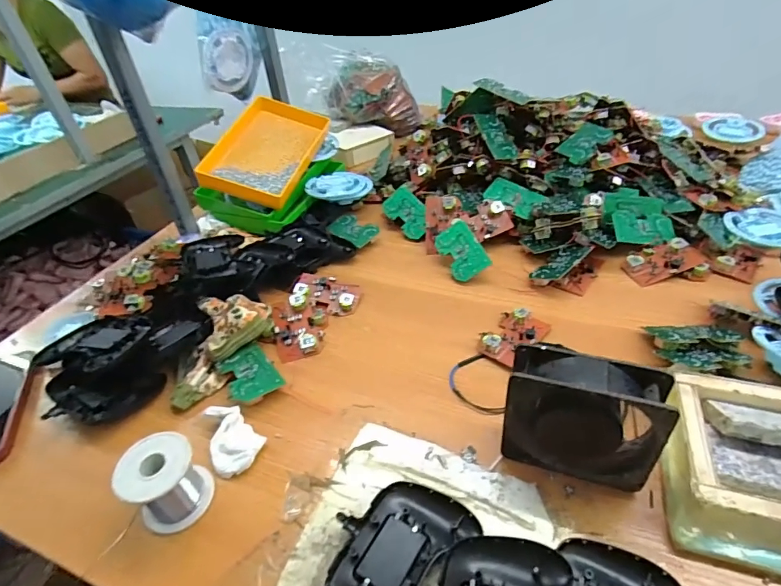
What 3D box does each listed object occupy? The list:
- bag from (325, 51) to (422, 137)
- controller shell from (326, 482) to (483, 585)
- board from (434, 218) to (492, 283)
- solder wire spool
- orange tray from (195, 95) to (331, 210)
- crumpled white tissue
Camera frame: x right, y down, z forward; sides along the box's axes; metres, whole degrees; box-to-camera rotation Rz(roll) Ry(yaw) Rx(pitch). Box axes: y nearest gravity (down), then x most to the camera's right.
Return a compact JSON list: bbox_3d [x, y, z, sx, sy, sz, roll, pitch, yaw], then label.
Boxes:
[{"bbox_3d":[-0.039,-0.466,1.041,0.209,0.151,0.154,0,40,7],"label":"bag"},{"bbox_3d":[0.006,0.212,0.353,0.092,0.018,0.121,19,46,27],"label":"controller shell"},{"bbox_3d":[0.103,-0.062,0.644,0.055,0.007,0.094,-34,59,13],"label":"board"},{"bbox_3d":[-0.199,0.168,0.393,0.057,0.069,0.063,21,47,29],"label":"solder wire spool"},{"bbox_3d":[-0.220,-0.260,0.795,0.154,0.027,0.238,19,57,-2],"label":"orange tray"},{"bbox_3d":[-0.162,0.147,0.444,0.071,0.027,0.050,29,51,34],"label":"crumpled white tissue"}]

